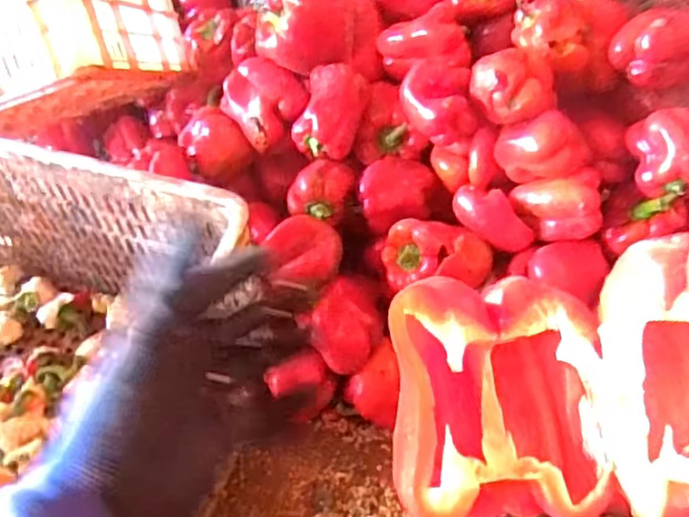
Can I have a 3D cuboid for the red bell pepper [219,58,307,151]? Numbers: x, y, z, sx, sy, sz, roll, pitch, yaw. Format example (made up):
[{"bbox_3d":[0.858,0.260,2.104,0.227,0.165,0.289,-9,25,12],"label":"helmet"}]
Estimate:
[{"bbox_3d":[-0.107,-0.200,0.822,0.107,0.062,0.085,34,61,25],"label":"red bell pepper"}]

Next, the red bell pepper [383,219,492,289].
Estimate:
[{"bbox_3d":[0.111,-0.001,0.751,0.129,0.073,0.067,-3,53,0],"label":"red bell pepper"}]

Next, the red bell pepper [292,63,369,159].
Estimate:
[{"bbox_3d":[-0.016,-0.179,0.794,0.067,0.074,0.106,18,72,38],"label":"red bell pepper"}]

